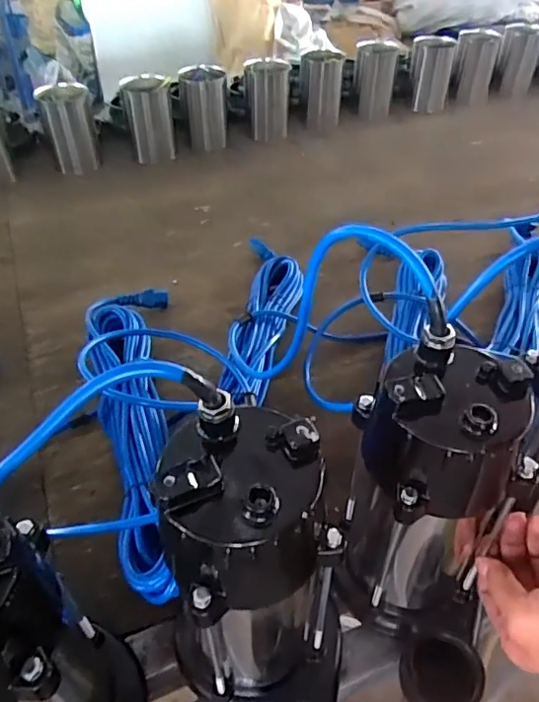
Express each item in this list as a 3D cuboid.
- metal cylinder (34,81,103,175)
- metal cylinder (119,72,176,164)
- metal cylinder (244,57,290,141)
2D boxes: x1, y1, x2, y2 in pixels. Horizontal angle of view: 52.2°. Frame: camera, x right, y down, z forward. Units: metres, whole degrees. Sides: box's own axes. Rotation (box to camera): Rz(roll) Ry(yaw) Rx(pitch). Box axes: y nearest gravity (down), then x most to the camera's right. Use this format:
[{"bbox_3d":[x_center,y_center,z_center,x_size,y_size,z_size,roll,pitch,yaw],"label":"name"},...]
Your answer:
[{"bbox_3d":[-0.365,-0.408,1.010,0.088,0.132,0.076,-13,44,-14],"label":"metal cylinder"},{"bbox_3d":[-0.226,-0.435,1.044,0.086,0.146,0.073,-12,44,-12],"label":"metal cylinder"},{"bbox_3d":[-0.004,-0.501,1.094,0.088,0.128,0.076,-3,43,-3],"label":"metal cylinder"}]

